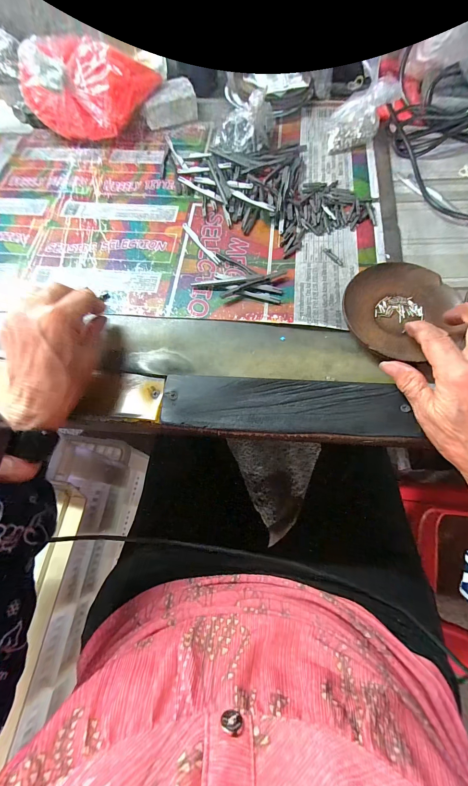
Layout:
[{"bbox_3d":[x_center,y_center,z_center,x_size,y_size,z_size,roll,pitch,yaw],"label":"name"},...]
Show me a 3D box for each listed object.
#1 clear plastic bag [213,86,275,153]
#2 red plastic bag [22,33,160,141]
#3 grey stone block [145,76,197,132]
[{"bbox_3d":[0.014,-0.365,0.390,0.083,0.056,0.055,0,69,2],"label":"clear plastic bag"},{"bbox_3d":[-0.198,-0.434,0.416,0.184,0.086,0.098,-23,70,-7],"label":"red plastic bag"},{"bbox_3d":[-0.098,-0.440,0.442,0.077,0.031,0.050,-18,69,-5],"label":"grey stone block"}]

